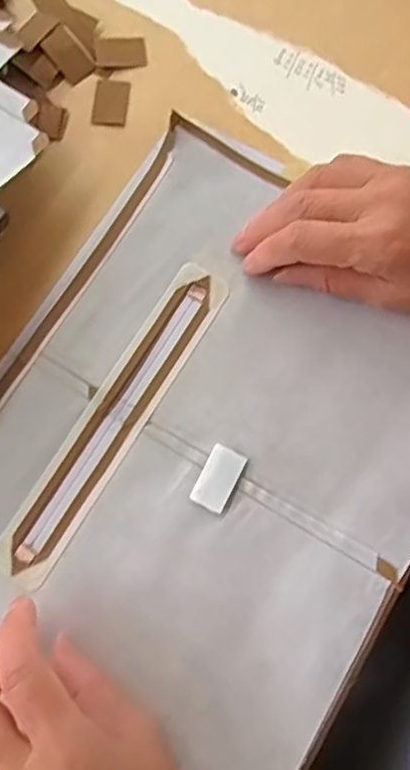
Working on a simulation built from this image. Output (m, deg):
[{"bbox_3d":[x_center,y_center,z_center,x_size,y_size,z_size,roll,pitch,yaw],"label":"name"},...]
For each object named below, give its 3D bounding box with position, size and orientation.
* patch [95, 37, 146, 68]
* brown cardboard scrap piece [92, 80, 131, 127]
[{"bbox_3d":[-0.055,-0.217,0.409,0.033,0.004,0.021,-2,76,0],"label":"patch"},{"bbox_3d":[-0.060,-0.181,0.402,0.022,0.004,0.033,6,76,2],"label":"brown cardboard scrap piece"}]

